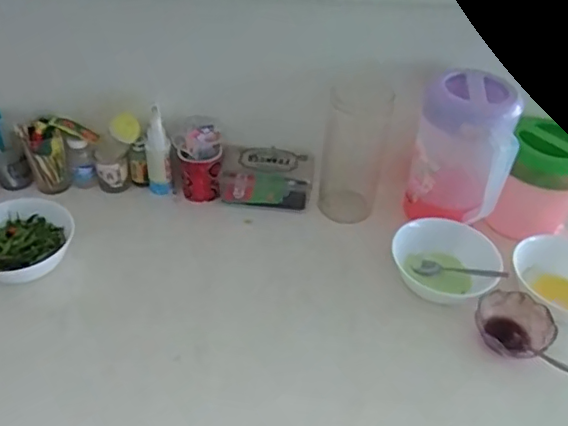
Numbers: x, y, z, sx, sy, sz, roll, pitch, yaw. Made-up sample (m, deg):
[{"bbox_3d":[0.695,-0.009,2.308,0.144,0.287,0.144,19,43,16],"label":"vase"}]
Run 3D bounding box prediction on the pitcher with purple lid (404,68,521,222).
[{"bbox_3d":[0.256,-0.088,0.832,0.126,0.198,0.122,2,41,-2],"label":"pitcher with purple lid"}]

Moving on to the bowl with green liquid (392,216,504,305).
[{"bbox_3d":[0.229,0.067,0.811,0.144,0.053,0.119,19,44,18],"label":"bowl with green liquid"}]

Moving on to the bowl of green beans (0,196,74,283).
[{"bbox_3d":[-0.368,0.045,0.793,0.141,0.048,0.142,2,41,-2],"label":"bowl of green beans"}]

